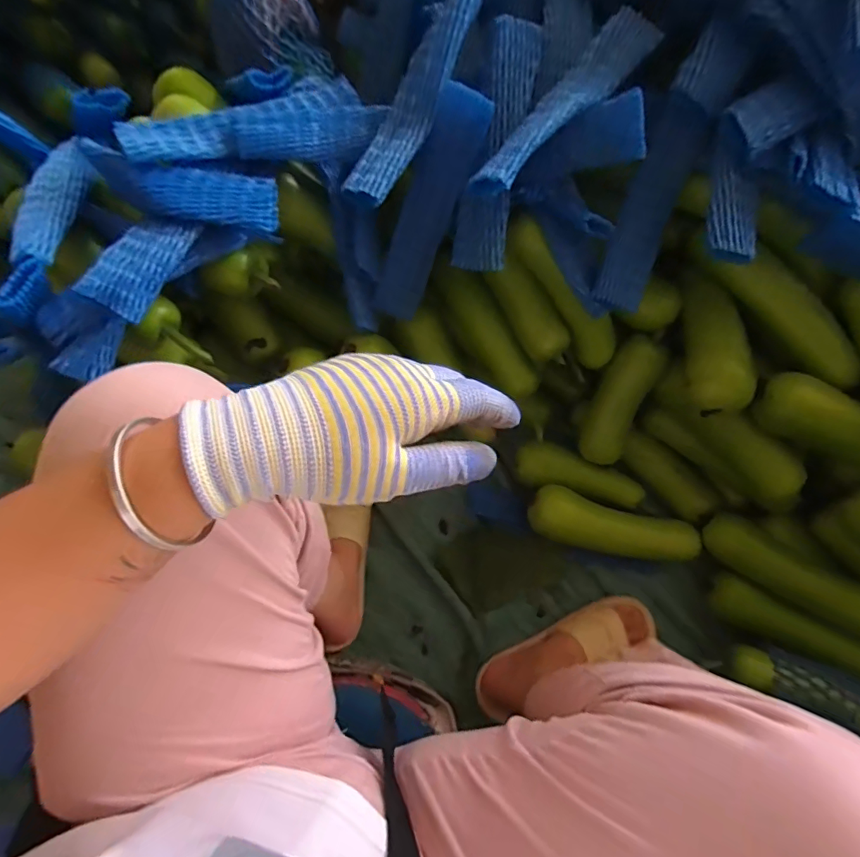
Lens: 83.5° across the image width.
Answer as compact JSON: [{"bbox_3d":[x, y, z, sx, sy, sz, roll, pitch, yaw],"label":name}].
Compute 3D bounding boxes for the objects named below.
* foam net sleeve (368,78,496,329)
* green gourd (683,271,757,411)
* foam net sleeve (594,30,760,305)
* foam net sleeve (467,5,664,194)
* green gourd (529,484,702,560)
[{"bbox_3d":[-0.003,-0.233,0.530,0.053,0.239,0.014,16,35,-14],"label":"foam net sleeve"},{"bbox_3d":[0.344,-0.099,0.578,0.075,0.056,0.161,8,72,5],"label":"green gourd"},{"bbox_3d":[0.241,-0.257,0.491,0.056,0.030,0.266,22,107,9],"label":"foam net sleeve"},{"bbox_3d":[0.130,-0.308,0.463,0.055,0.037,0.240,40,78,14],"label":"foam net sleeve"},{"bbox_3d":[0.252,0.142,0.667,0.229,0.071,0.072,14,73,7],"label":"green gourd"}]

